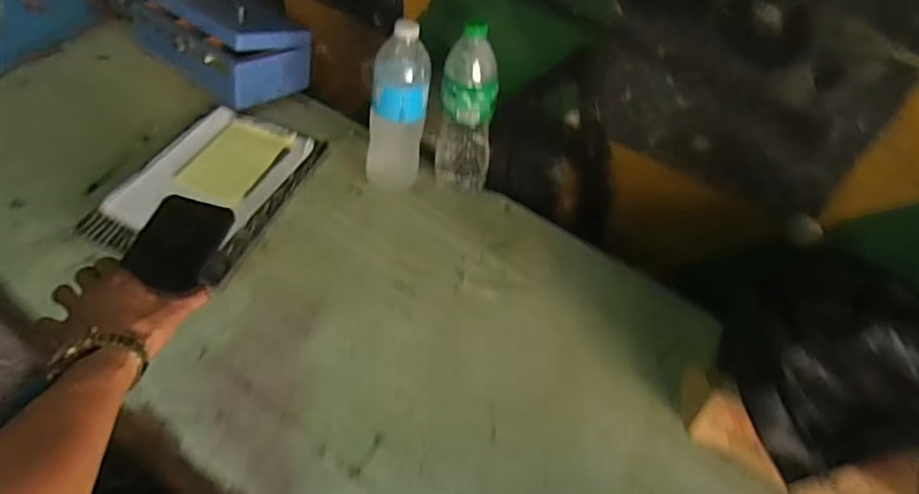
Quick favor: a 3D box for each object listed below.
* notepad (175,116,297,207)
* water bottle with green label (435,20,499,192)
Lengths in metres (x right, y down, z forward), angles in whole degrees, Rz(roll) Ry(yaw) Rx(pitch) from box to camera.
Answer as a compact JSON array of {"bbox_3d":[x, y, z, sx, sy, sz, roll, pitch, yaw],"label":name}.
[{"bbox_3d":[-0.335,-0.135,0.913,0.108,0.022,0.165,19,55,9],"label":"notepad"},{"bbox_3d":[0.012,-0.191,0.860,0.082,0.232,0.064,3,54,-3],"label":"water bottle with green label"}]

